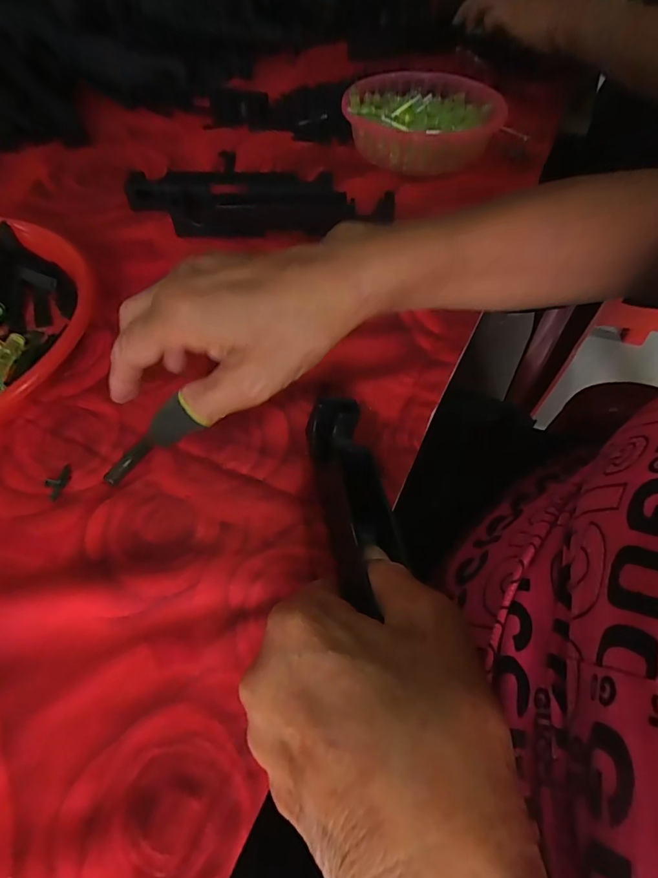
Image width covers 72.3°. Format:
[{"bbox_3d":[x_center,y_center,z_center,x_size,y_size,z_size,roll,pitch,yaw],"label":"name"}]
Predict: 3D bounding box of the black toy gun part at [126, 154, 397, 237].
[{"bbox_3d":[-0.066,-0.225,0.417,0.240,0.025,0.082,-5,55,-3],"label":"black toy gun part"}]

